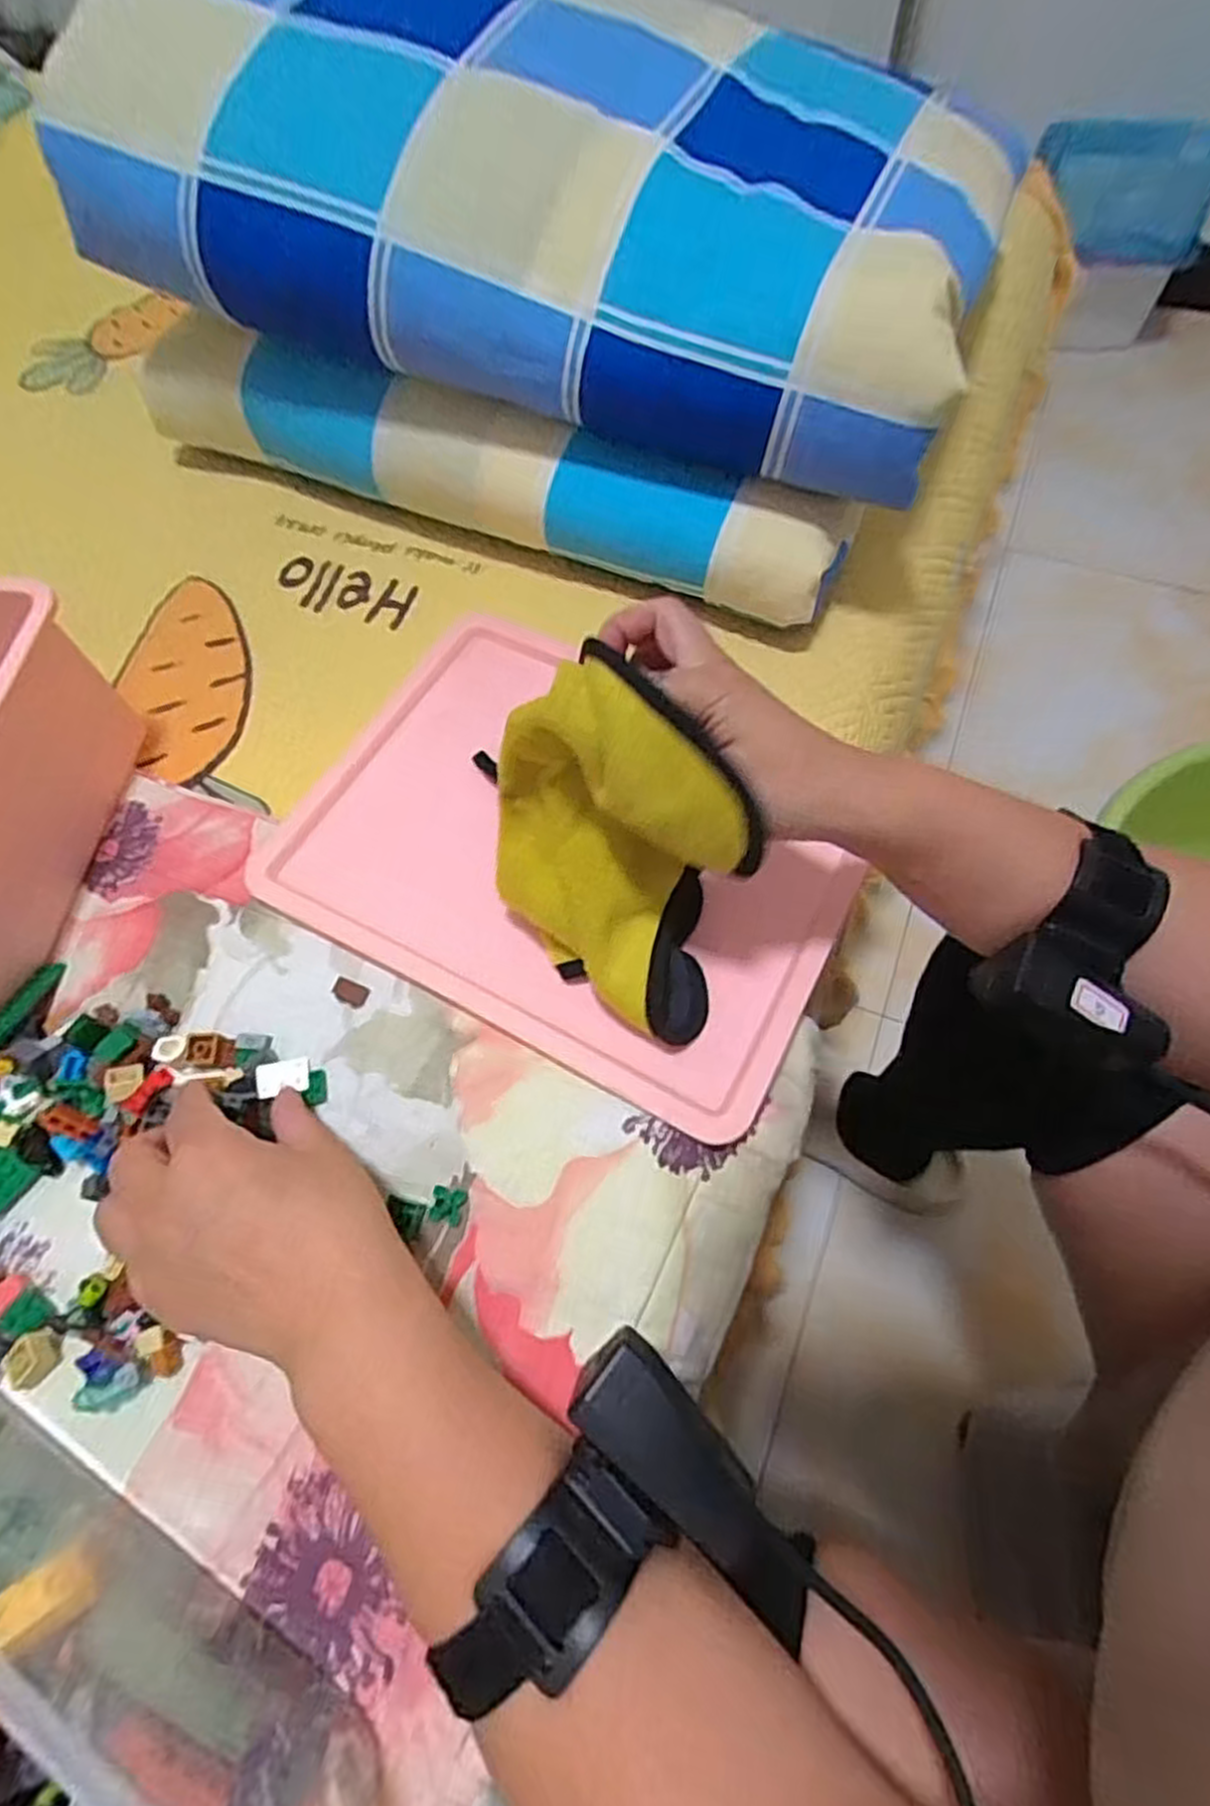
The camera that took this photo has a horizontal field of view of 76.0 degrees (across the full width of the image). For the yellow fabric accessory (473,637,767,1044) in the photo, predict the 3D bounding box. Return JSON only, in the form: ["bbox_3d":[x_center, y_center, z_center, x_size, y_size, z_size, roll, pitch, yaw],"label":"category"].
[{"bbox_3d":[0.005,-0.022,0.348,0.077,0.125,0.134,-41,70,-17],"label":"yellow fabric accessory"}]

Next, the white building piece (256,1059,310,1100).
[{"bbox_3d":[-0.163,0.089,0.393,0.026,0.004,0.018,-7,64,-2],"label":"white building piece"}]

